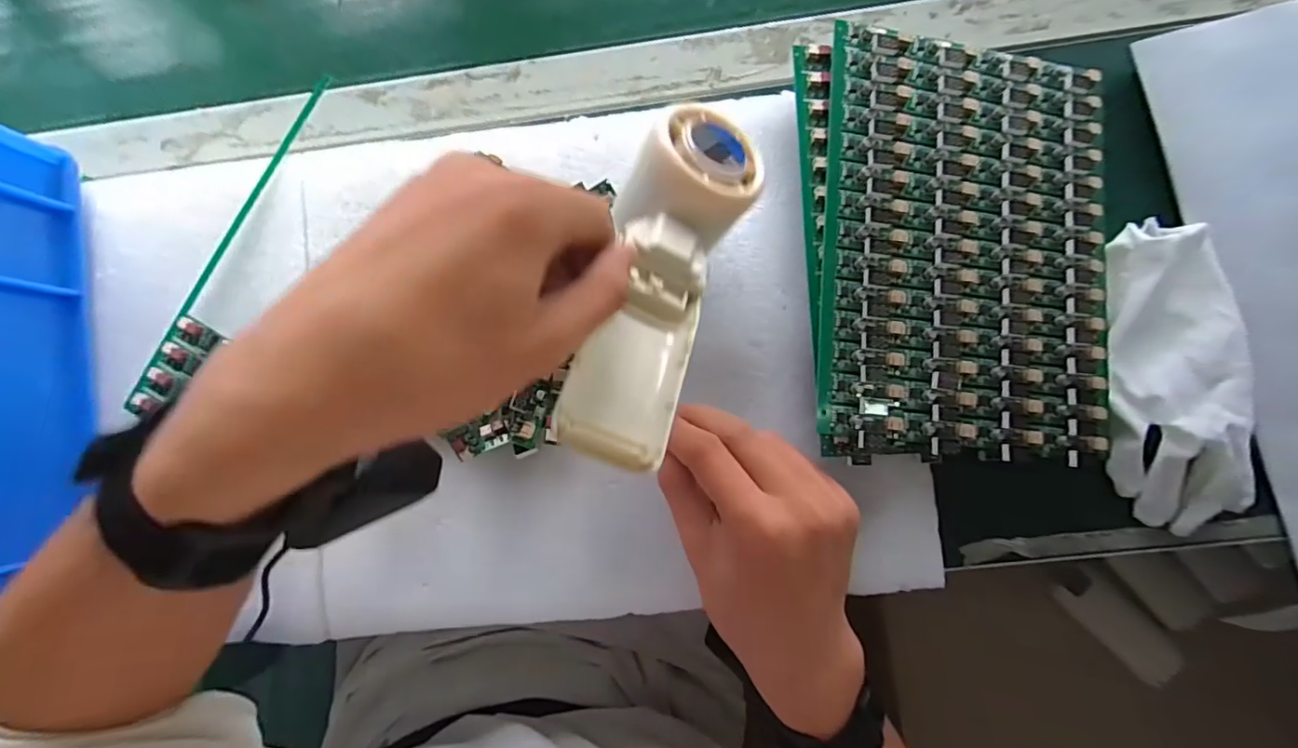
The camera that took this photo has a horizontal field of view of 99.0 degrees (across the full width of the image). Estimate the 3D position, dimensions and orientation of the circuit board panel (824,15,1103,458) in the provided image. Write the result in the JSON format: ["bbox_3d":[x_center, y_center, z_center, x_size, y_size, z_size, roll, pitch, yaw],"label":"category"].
[{"bbox_3d":[0.170,-0.067,0.290,0.157,0.014,0.220,6,83,-8],"label":"circuit board panel"}]

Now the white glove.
[{"bbox_3d":[0.281,0.000,0.295,0.061,0.033,0.159,2,84,3],"label":"white glove"}]

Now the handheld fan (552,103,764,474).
[{"bbox_3d":[0.006,-0.043,0.226,0.051,0.031,0.162,16,72,4],"label":"handheld fan"}]

